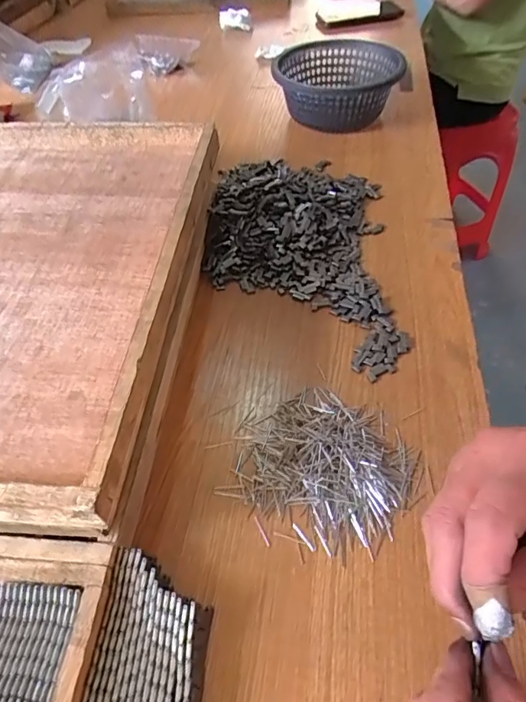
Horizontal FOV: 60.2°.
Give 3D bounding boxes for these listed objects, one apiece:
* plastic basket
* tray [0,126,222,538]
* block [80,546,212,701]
[{"bbox_3d":[0.101,-0.365,0.626,0.164,0.069,0.173,14,54,14],"label":"plastic basket"},{"bbox_3d":[-0.258,-0.078,0.362,0.392,0.027,0.388,2,52,5],"label":"tray"},{"bbox_3d":[-0.060,0.167,0.237,0.056,0.022,0.110,2,52,5],"label":"block"}]

